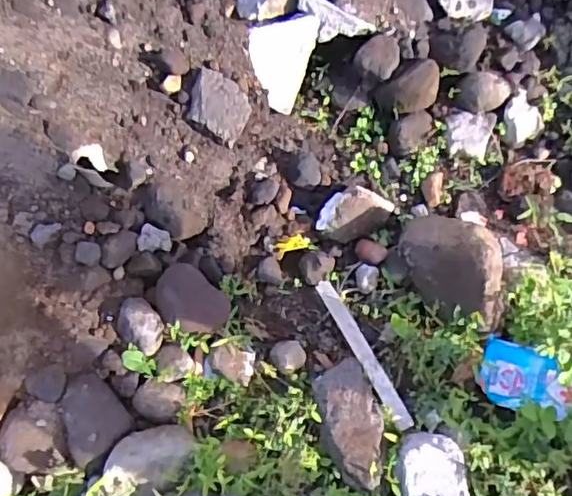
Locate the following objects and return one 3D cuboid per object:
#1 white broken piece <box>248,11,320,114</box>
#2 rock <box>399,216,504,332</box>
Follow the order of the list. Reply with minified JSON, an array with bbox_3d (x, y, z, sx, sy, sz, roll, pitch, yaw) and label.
[{"bbox_3d":[-0.017,-0.358,1.120,0.117,0.176,0.029,21,17,4],"label":"white broken piece"},{"bbox_3d":[0.278,0.032,0.971,0.115,0.113,0.216,-26,63,-15],"label":"rock"}]

